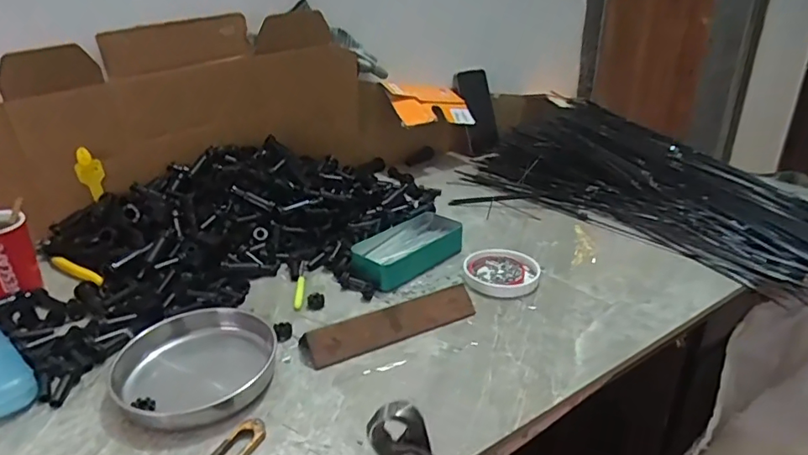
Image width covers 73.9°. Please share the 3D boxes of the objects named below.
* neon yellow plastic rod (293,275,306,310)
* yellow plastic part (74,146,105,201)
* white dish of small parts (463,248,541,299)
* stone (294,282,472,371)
[{"bbox_3d":[-0.119,0.072,0.612,0.012,0.008,0.067,-4,26,-7],"label":"neon yellow plastic rod"},{"bbox_3d":[-0.424,-0.073,0.727,0.032,0.073,0.017,-15,29,-27],"label":"yellow plastic part"},{"bbox_3d":[0.117,0.051,0.637,0.085,0.014,0.094,9,27,19],"label":"white dish of small parts"},{"bbox_3d":[-0.011,0.097,0.539,0.184,0.025,0.029,-13,28,-24],"label":"stone"}]

